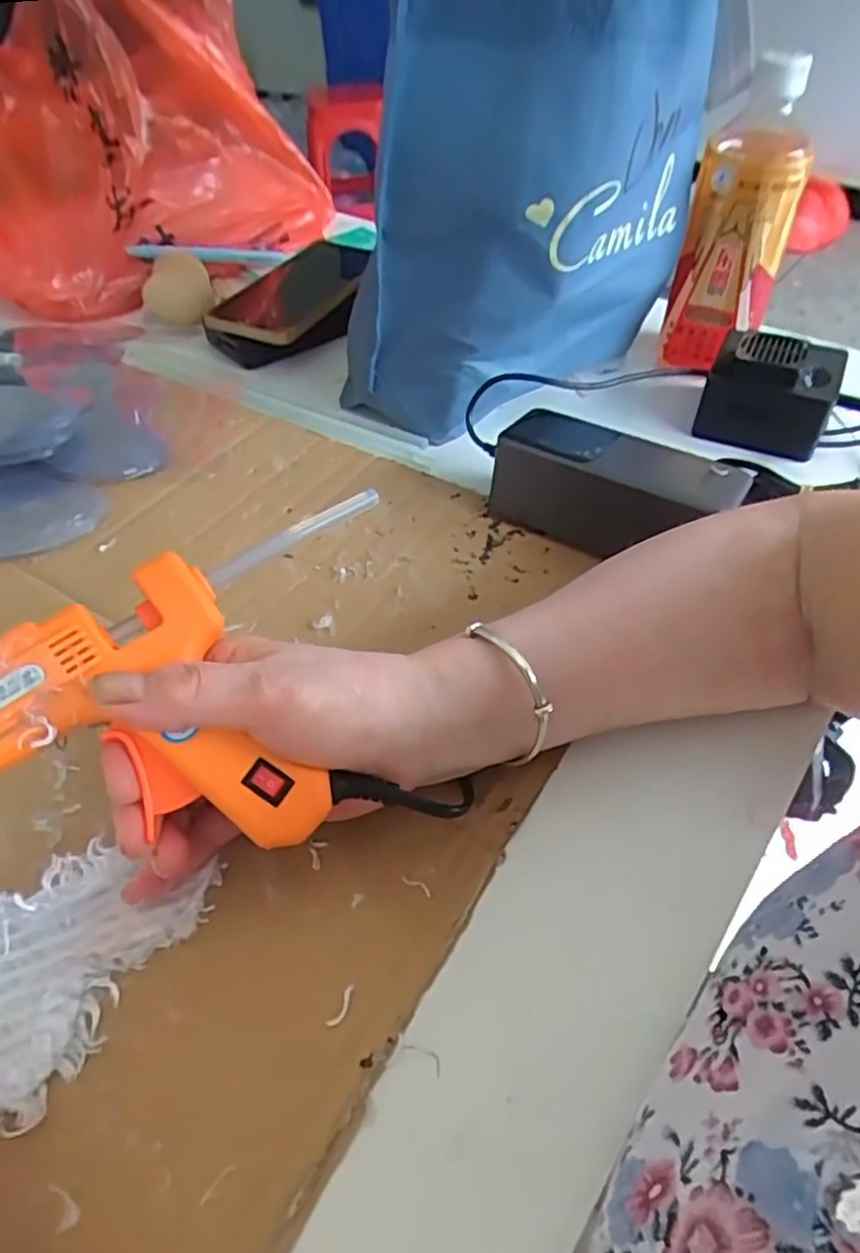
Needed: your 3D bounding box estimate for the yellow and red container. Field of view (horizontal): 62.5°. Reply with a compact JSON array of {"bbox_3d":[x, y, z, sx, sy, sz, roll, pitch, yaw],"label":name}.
[{"bbox_3d":[0.204,-0.266,0.473,0.065,0.166,0.070,13,50,14],"label":"yellow and red container"}]

